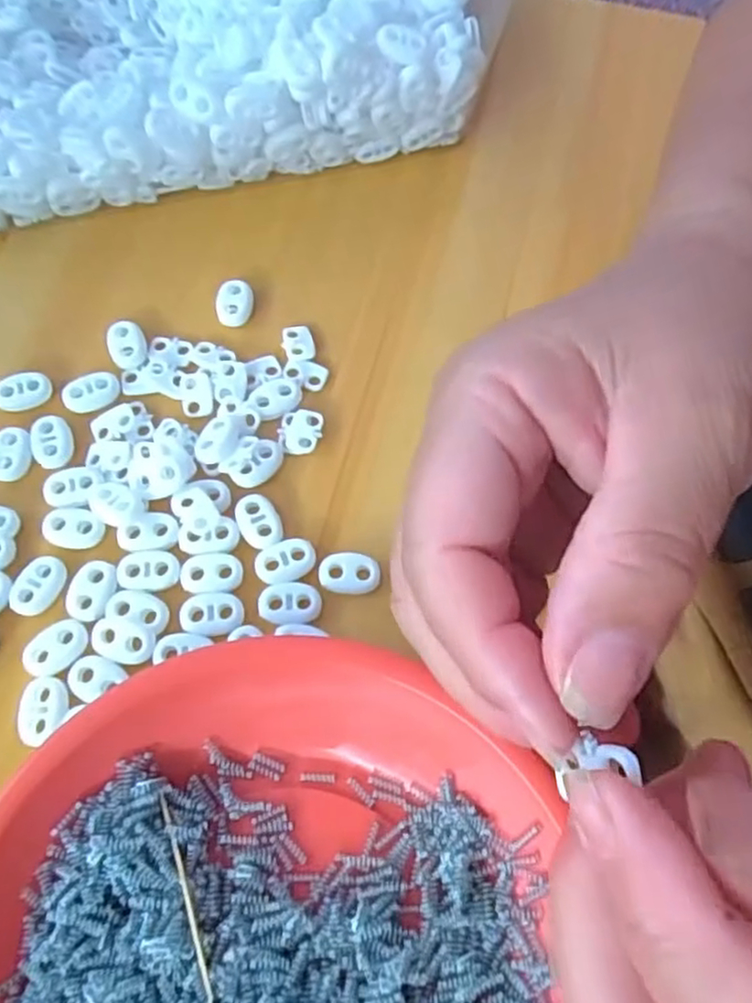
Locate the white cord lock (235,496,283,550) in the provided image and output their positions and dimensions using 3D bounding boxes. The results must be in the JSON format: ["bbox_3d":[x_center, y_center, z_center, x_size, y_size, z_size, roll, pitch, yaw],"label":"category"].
[{"bbox_3d":[-0.044,0.007,0.266,0.014,0.004,0.023,-26,69,-13],"label":"white cord lock"}]

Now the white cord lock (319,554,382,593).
[{"bbox_3d":[-0.010,0.026,0.260,0.022,0.004,0.015,-1,65,-2],"label":"white cord lock"}]

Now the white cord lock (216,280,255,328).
[{"bbox_3d":[-0.061,-0.086,0.306,0.017,0.006,0.020,-5,66,-4],"label":"white cord lock"}]

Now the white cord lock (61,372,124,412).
[{"bbox_3d":[-0.116,-0.045,0.287,0.022,0.005,0.014,-24,68,-12],"label":"white cord lock"}]

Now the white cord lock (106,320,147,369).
[{"bbox_3d":[-0.104,-0.066,0.296,0.015,0.006,0.021,-25,69,-13],"label":"white cord lock"}]

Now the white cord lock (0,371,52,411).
[{"bbox_3d":[-0.144,-0.045,0.286,0.022,0.004,0.014,-10,66,-6],"label":"white cord lock"}]

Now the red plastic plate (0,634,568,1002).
[{"bbox_3d":[-0.034,0.138,0.198,0.178,0.023,0.186,-2,65,-3],"label":"red plastic plate"}]

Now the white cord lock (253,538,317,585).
[{"bbox_3d":[-0.034,0.021,0.260,0.022,0.004,0.015,-16,67,-9],"label":"white cord lock"}]

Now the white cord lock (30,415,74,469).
[{"bbox_3d":[-0.128,-0.024,0.277,0.015,0.004,0.023,-15,67,-8],"label":"white cord lock"}]

